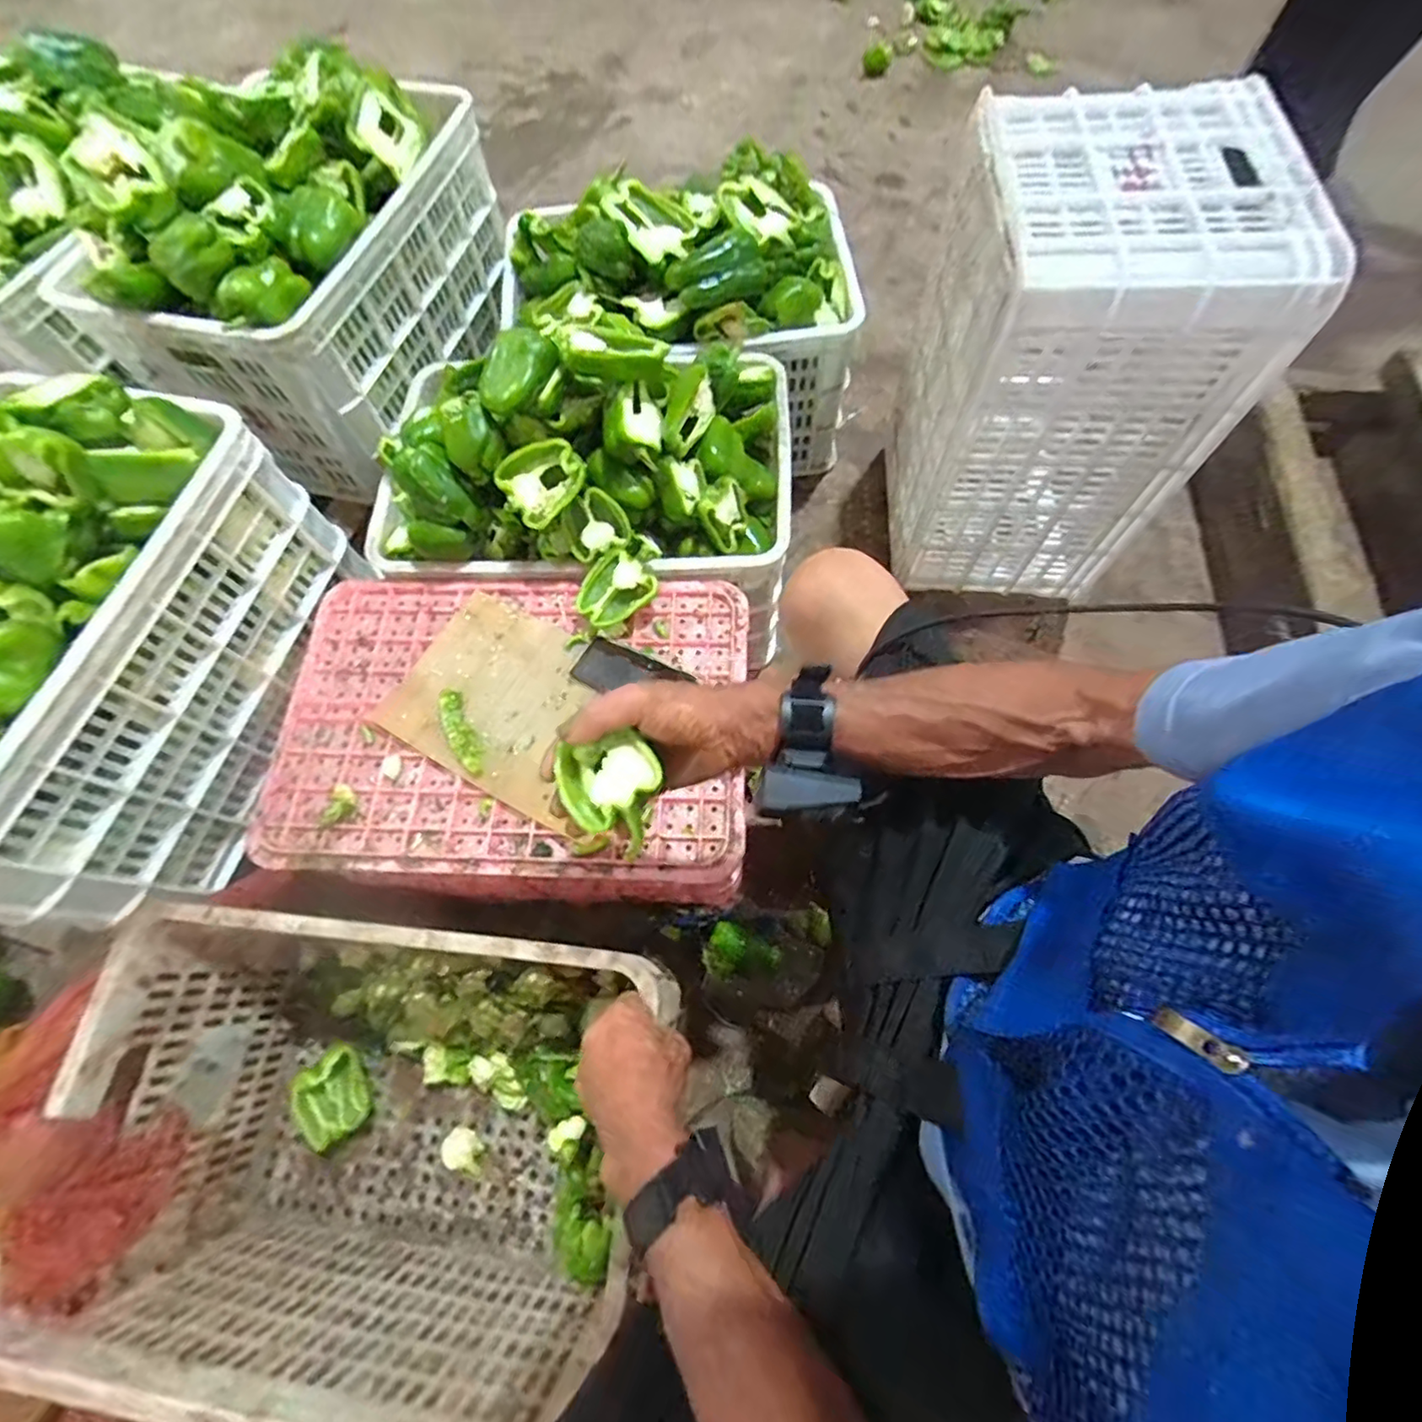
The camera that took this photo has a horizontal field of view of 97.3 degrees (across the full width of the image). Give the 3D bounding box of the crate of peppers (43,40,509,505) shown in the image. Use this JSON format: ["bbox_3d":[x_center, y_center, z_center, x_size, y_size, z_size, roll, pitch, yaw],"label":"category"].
[{"bbox_3d":[-0.562,-0.617,0.860,0.347,0.332,0.532,16,69,9],"label":"crate of peppers"}]

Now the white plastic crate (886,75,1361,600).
[{"bbox_3d":[0.444,-0.451,0.834,0.299,0.475,0.372,6,68,5],"label":"white plastic crate"}]

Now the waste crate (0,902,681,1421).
[{"bbox_3d":[-0.325,0.407,0.639,0.473,0.294,0.346,7,68,5],"label":"waste crate"}]

